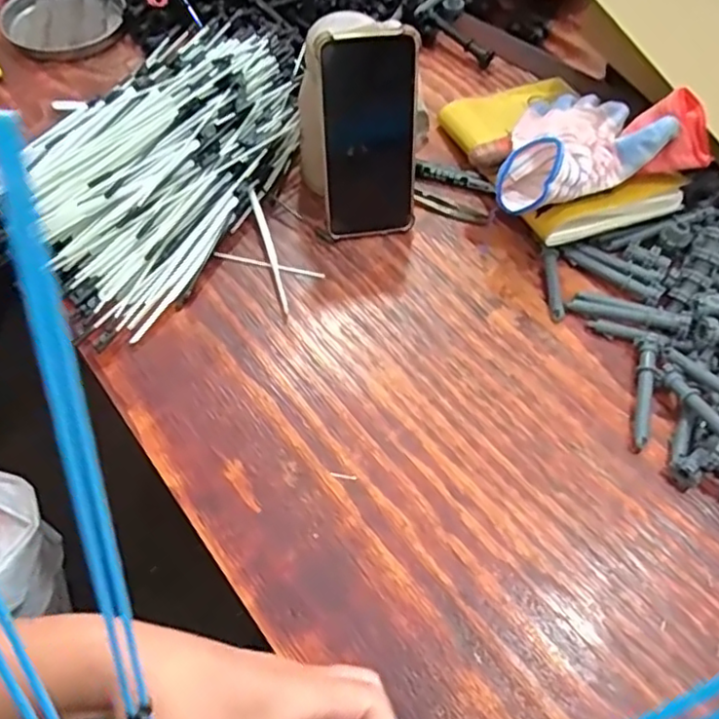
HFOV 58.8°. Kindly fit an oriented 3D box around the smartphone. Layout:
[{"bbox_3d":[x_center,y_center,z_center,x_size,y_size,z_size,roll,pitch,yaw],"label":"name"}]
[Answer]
[{"bbox_3d":[0.010,-0.176,0.517,0.076,0.163,0.007,-9,41,-8],"label":"smartphone"}]

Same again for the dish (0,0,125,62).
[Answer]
[{"bbox_3d":[-0.330,-0.381,0.718,0.127,0.026,0.141,-15,59,-11],"label":"dish"}]

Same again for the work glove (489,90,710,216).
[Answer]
[{"bbox_3d":[0.184,-0.195,0.536,0.176,0.043,0.133,-16,60,-12],"label":"work glove"}]

